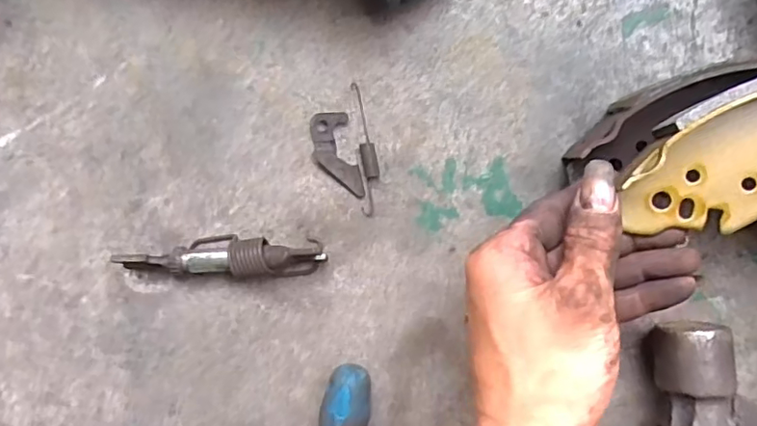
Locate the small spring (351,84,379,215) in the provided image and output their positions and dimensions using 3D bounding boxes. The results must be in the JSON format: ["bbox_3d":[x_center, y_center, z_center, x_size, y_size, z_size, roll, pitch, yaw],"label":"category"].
[{"bbox_3d":[-0.007,-0.037,0.332,0.011,0.006,0.077,-3,96,8],"label":"small spring"}]

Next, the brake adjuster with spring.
[{"bbox_3d":[-0.095,0.026,0.340,0.122,0.024,0.023,4,97,7],"label":"brake adjuster with spring"}]

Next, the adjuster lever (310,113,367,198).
[{"bbox_3d":[-0.026,-0.033,0.334,0.025,0.007,0.052,-13,95,9],"label":"adjuster lever"}]

